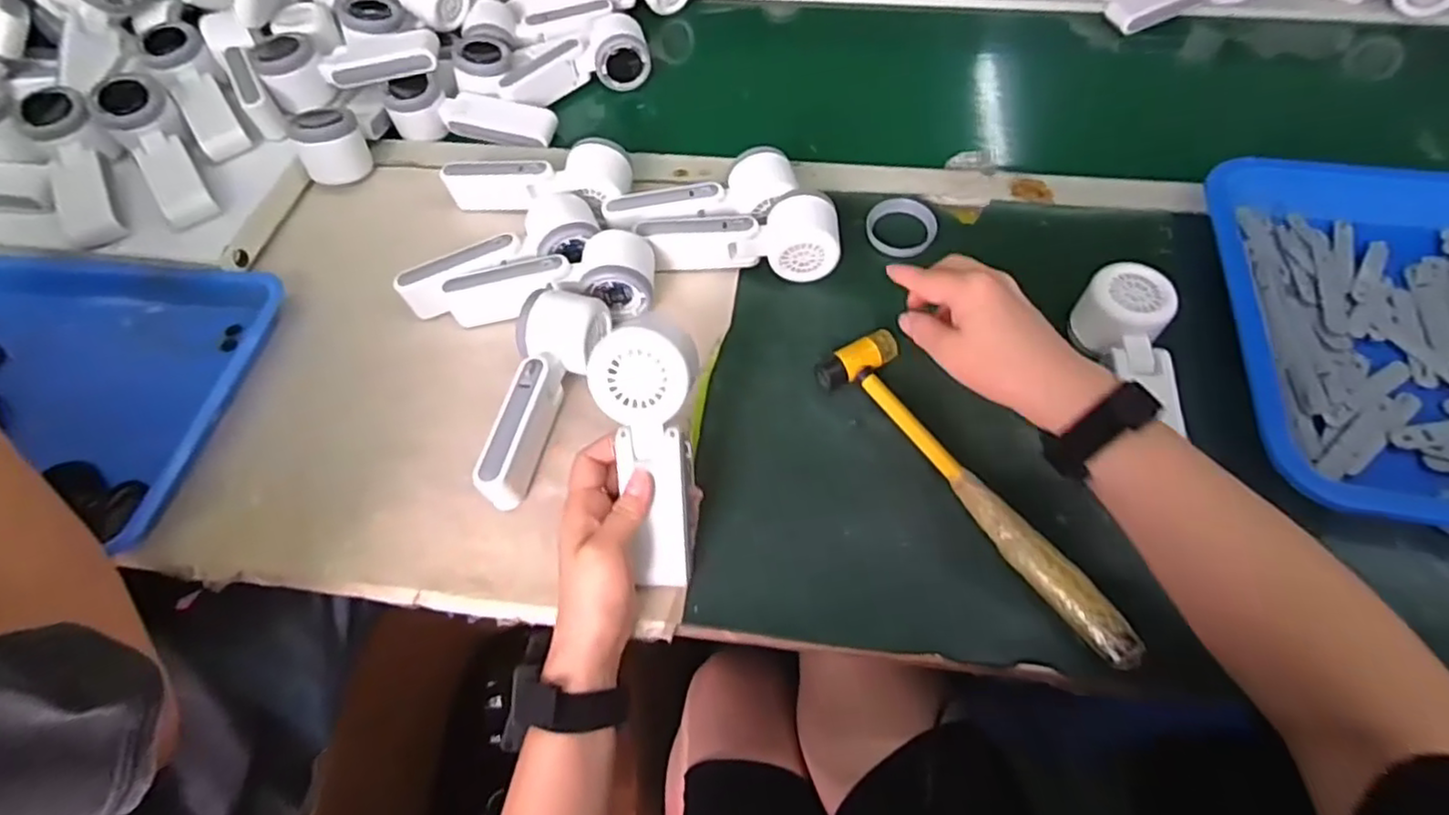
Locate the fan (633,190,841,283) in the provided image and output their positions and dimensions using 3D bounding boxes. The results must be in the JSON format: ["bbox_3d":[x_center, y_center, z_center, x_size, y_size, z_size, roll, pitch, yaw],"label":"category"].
[{"bbox_3d":[0.013,-0.142,0.560,0.159,0.046,0.055,1,57,3],"label":"fan"}]

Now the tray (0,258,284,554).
[{"bbox_3d":[-0.532,-0.014,0.530,0.318,0.035,0.250,3,57,4],"label":"tray"}]

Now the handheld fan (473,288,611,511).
[{"bbox_3d":[-0.142,-0.010,0.486,0.059,0.059,0.164,17,59,13],"label":"handheld fan"}]

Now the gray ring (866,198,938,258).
[{"bbox_3d":[0.154,-0.158,0.582,0.060,0.012,0.056,-1,57,1],"label":"gray ring"}]

